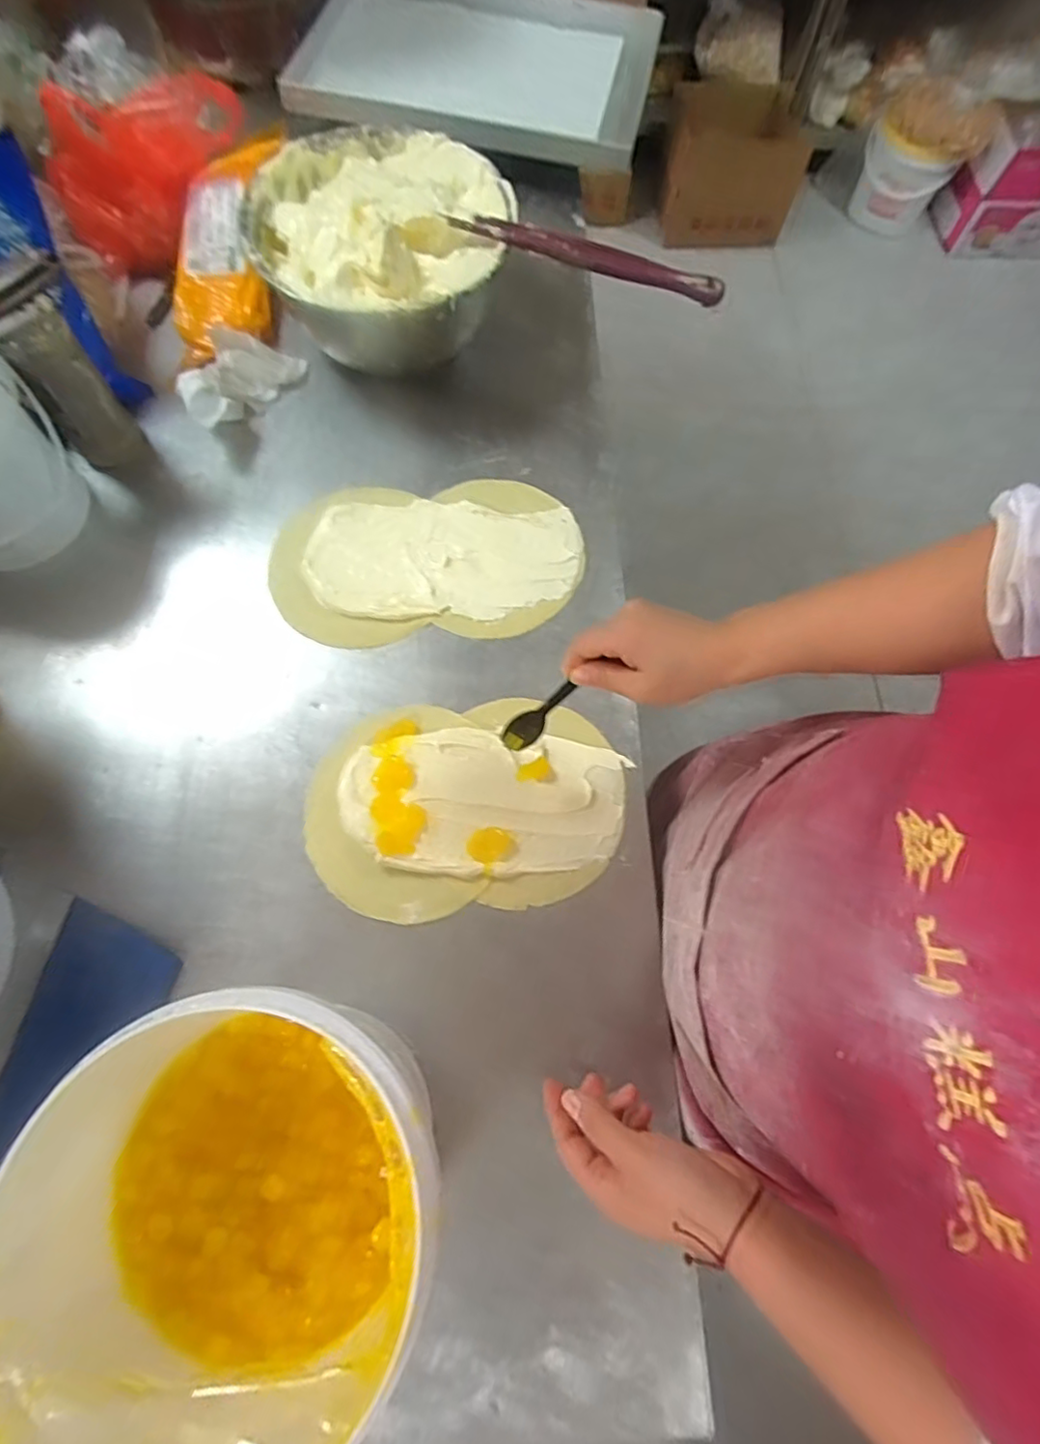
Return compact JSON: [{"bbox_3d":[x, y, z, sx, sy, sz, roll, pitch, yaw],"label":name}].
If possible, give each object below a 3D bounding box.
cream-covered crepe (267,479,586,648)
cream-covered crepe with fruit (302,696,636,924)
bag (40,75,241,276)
[{"bbox_3d":[-0.089,-0.160,0.602,0.294,0.011,0.168,-4,71,-4],"label":"cream-covered crepe"},{"bbox_3d":[-0.043,0.067,0.530,0.264,0.011,0.176,-5,71,-4],"label":"cream-covered crepe with fruit"},{"bbox_3d":[-0.418,-0.610,0.679,0.123,0.110,0.222,26,71,7],"label":"bag"}]

